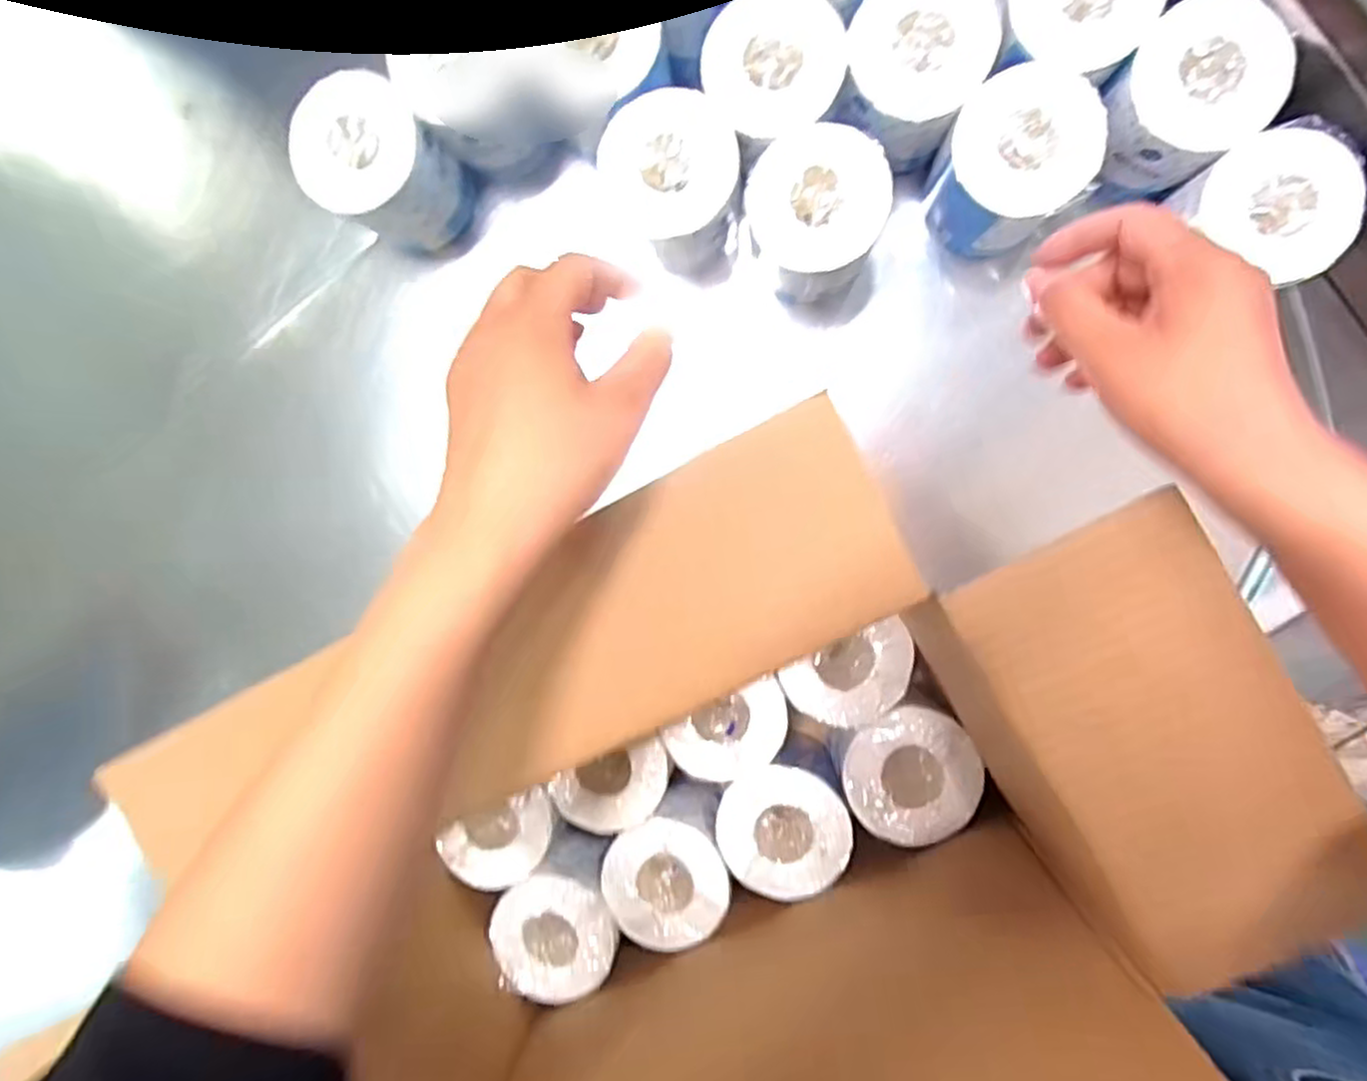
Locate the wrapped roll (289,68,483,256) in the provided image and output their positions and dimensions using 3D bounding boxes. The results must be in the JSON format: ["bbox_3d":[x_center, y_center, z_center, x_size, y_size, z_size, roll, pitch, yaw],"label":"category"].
[{"bbox_3d":[-0.233,-0.294,0.601,0.093,0.119,0.094,1,95,6],"label":"wrapped roll"}]

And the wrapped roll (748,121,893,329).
[{"bbox_3d":[0.102,-0.236,0.574,0.099,0.118,0.107,-1,95,6],"label":"wrapped roll"}]

